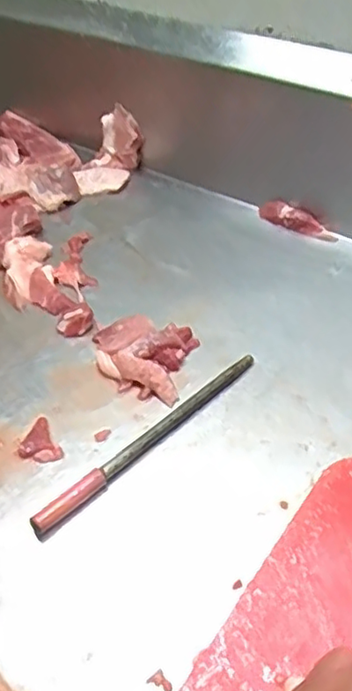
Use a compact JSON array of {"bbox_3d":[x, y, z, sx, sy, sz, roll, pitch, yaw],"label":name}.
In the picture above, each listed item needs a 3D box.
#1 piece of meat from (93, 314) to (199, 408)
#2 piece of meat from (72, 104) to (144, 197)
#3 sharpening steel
[{"bbox_3d":[-0.039,0.008,0.660,0.108,0.020,0.095,11,48,15],"label":"piece of meat"},{"bbox_3d":[-0.104,-0.276,0.911,0.068,0.083,0.111,29,54,29],"label":"piece of meat"},{"bbox_3d":[-0.021,0.083,0.590,0.269,0.017,0.016,-36,53,-27],"label":"sharpening steel"}]

